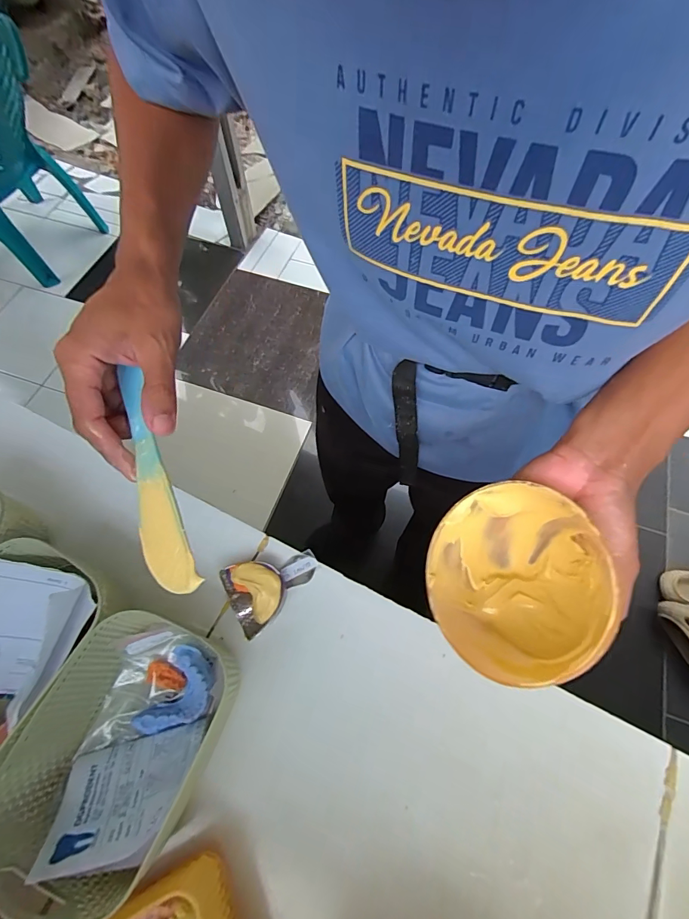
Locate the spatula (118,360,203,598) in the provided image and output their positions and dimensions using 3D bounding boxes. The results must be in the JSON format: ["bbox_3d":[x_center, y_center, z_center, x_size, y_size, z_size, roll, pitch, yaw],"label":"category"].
[{"bbox_3d":[-0.123,0.009,0.254,0.028,0.012,0.154,-20,69,-9],"label":"spatula"}]

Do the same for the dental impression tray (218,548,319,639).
[{"bbox_3d":[-0.068,0.117,0.389,0.087,0.024,0.062,-27,68,-12],"label":"dental impression tray"}]

